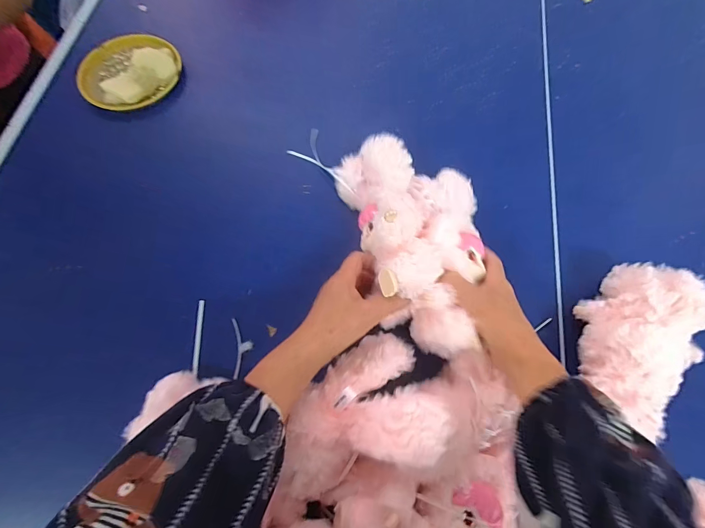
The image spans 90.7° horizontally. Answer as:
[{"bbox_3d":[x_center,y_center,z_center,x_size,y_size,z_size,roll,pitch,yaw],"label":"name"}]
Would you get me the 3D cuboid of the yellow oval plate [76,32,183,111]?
[{"bbox_3d":[-0.339,-0.291,0.528,0.141,0.026,0.144,32,73,10],"label":"yellow oval plate"}]

